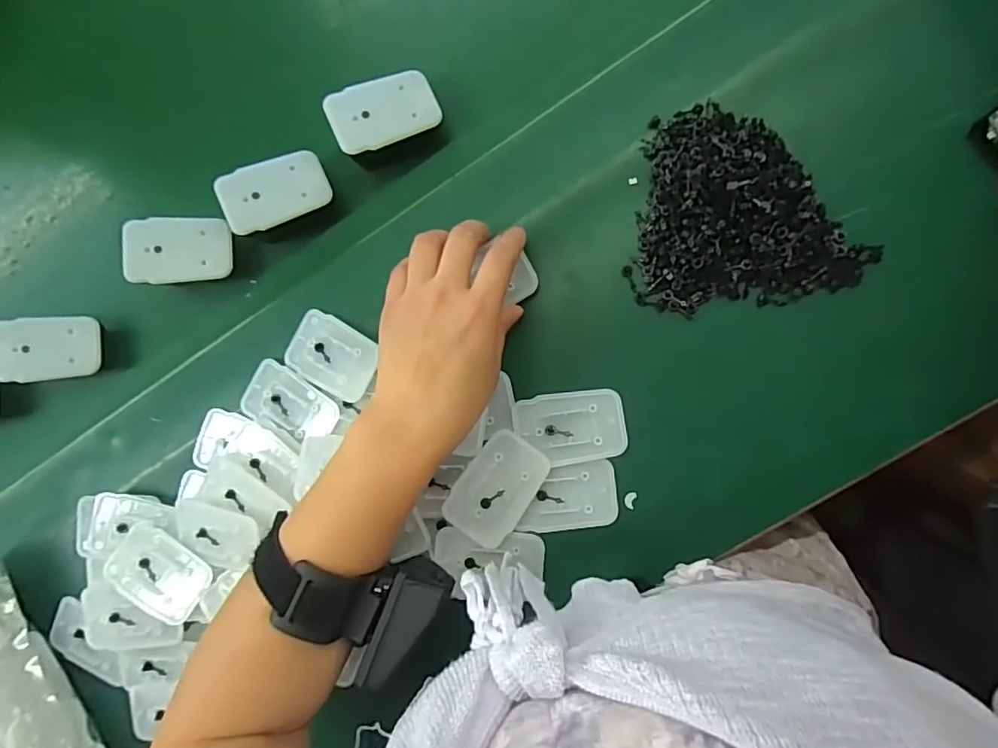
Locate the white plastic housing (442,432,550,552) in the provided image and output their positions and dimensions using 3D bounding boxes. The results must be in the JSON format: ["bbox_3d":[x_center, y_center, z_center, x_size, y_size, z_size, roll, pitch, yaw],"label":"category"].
[{"bbox_3d":[-0.001,0.072,0.363,0.047,0.011,0.067,33,92,9],"label":"white plastic housing"}]

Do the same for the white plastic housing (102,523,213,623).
[{"bbox_3d":[-0.233,0.138,0.393,0.072,0.016,0.045,31,92,9],"label":"white plastic housing"}]

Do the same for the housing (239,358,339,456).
[{"bbox_3d":[-0.142,0.022,0.387,0.067,0.017,0.041,29,92,9],"label":"housing"}]

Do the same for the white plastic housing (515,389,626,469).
[{"bbox_3d":[0.046,0.035,0.363,0.068,0.007,0.045,-8,86,8],"label":"white plastic housing"}]

